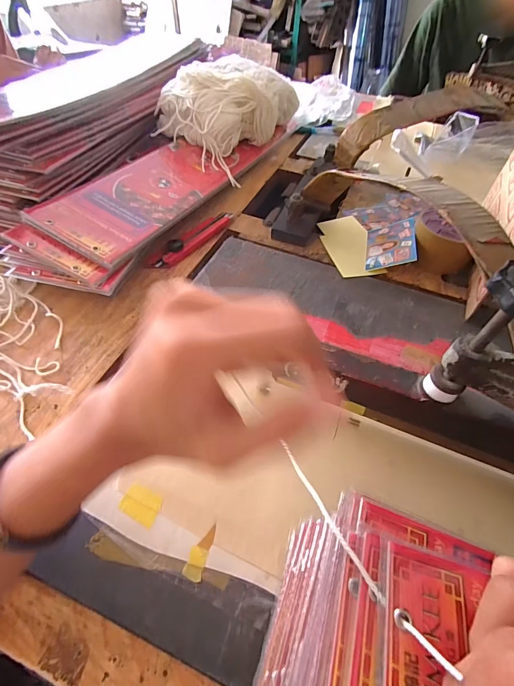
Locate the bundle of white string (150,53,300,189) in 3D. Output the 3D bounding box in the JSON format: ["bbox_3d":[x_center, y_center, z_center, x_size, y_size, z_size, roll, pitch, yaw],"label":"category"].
[{"bbox_3d":[-0.050,-0.384,0.569,0.162,0.088,0.259,19,52,11],"label":"bundle of white string"}]

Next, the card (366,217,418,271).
[{"bbox_3d":[0.174,-0.130,0.454,0.059,0.007,0.091,-8,47,29],"label":"card"}]

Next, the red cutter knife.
[{"bbox_3d":[-0.078,-0.141,0.455,0.024,0.019,0.142,29,55,17],"label":"red cutter knife"}]

